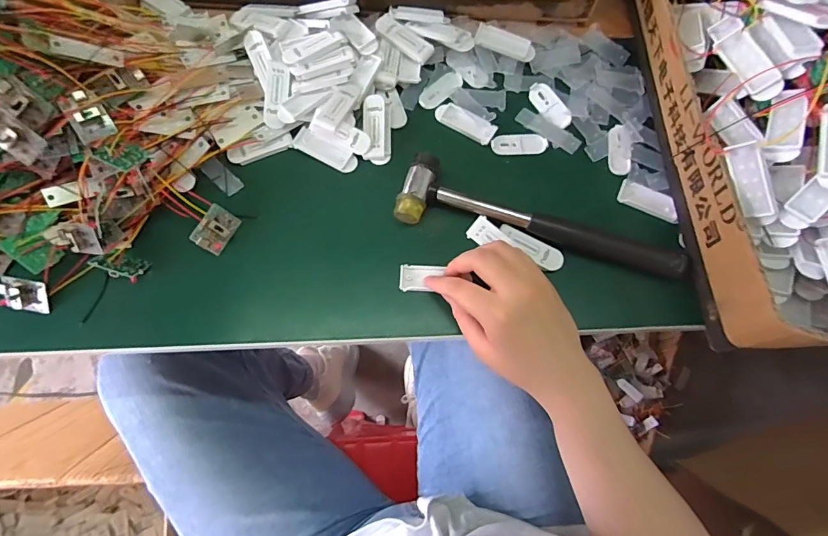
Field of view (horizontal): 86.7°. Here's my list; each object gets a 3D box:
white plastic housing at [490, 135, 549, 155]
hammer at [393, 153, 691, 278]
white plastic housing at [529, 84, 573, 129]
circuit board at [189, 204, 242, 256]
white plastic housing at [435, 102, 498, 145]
[{"bbox_3d":[0.096,-0.113,0.399,0.050,0.004,0.018,1,78,-1],"label":"white plastic housing"},{"bbox_3d":[0.104,-0.040,0.366,0.233,0.030,0.059,15,78,2],"label":"hammer"},{"bbox_3d":[0.127,-0.152,0.408,0.020,0.007,0.051,-30,80,-7],"label":"white plastic housing"},{"bbox_3d":[-0.162,-0.031,0.361,0.027,0.008,0.036,37,69,-30],"label":"circuit board"},{"bbox_3d":[0.047,-0.134,0.404,0.057,0.004,0.022,33,79,5],"label":"white plastic housing"}]

